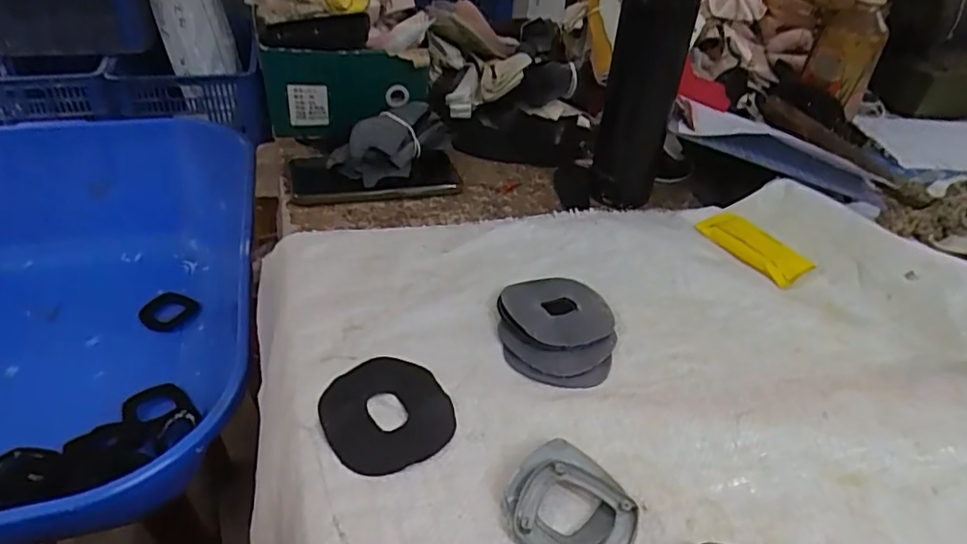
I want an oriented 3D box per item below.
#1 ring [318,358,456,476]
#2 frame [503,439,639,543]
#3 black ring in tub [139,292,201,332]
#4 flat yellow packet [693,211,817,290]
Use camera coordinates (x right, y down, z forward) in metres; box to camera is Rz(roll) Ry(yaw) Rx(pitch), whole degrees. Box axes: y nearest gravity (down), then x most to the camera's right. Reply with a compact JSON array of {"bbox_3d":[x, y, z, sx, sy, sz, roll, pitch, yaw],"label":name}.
[{"bbox_3d":[-0.060,0.087,0.368,0.076,0.006,0.079,4,38,-3],"label":"ring"},{"bbox_3d":[0.049,0.129,0.326,0.069,0.012,0.066,28,43,26],"label":"frame"},{"bbox_3d":[-0.406,0.052,0.771,0.068,0.022,0.057,-18,44,-28],"label":"black ring in tub"},{"bbox_3d":[0.247,-0.026,0.547,0.054,0.013,0.099,-20,44,-29],"label":"flat yellow packet"}]

